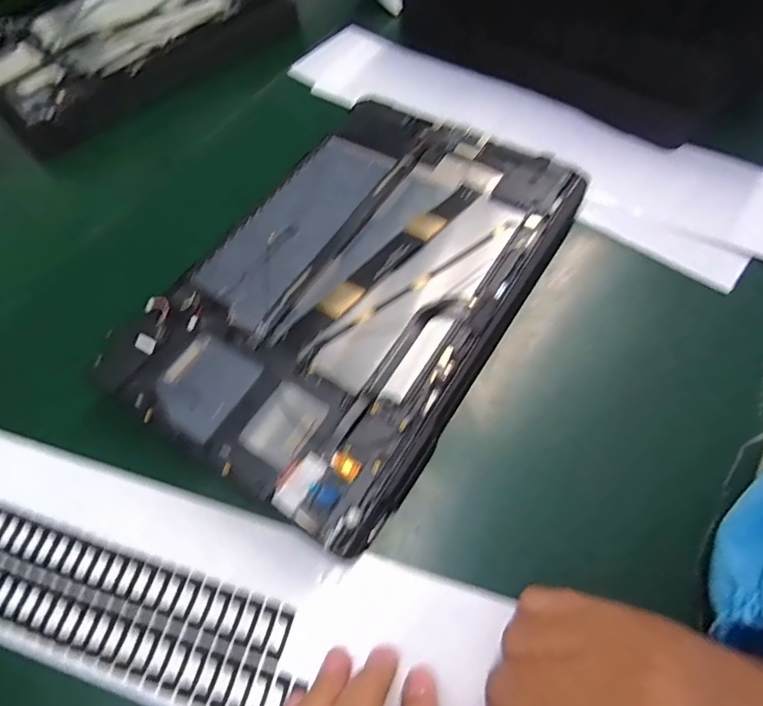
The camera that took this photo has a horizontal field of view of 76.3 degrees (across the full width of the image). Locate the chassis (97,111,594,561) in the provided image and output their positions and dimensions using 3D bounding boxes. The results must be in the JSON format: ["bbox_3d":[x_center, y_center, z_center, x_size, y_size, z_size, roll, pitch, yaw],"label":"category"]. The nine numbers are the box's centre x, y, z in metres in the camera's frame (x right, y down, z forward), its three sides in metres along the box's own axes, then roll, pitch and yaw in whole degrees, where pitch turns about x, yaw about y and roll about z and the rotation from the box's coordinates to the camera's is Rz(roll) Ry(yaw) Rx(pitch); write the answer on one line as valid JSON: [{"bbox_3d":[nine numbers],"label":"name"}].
[{"bbox_3d":[-0.009,-0.038,0.260,0.153,0.030,0.234,28,66,19],"label":"chassis"}]

